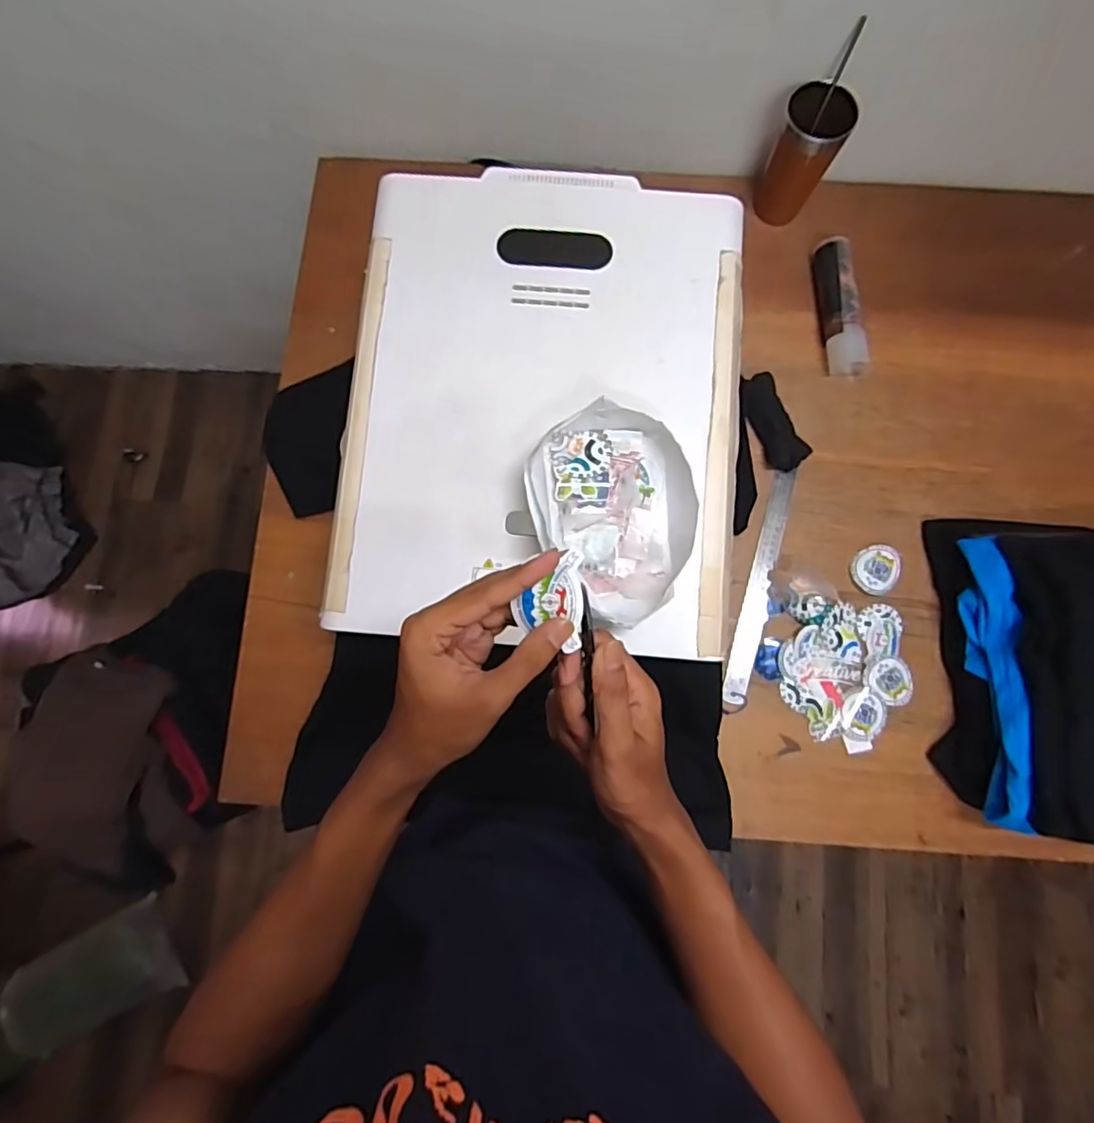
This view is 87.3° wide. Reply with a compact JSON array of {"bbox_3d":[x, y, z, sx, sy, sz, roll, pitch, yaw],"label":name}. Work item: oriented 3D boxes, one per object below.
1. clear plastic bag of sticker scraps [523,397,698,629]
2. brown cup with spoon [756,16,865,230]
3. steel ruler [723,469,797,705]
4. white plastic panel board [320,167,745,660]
[{"bbox_3d":[0.069,-0.046,0.547,0.161,0.044,0.203,-15,81,-4],"label":"clear plastic bag of sticker scraps"},{"bbox_3d":[0.328,-0.529,0.722,0.081,0.175,0.091,28,83,4],"label":"brown cup with spoon"},{"bbox_3d":[0.271,0.030,0.725,0.031,0.007,0.300,15,82,11],"label":"steel ruler"},{"bbox_3d":[-0.004,-0.170,0.594,0.396,0.018,0.496,4,83,1],"label":"white plastic panel board"}]

